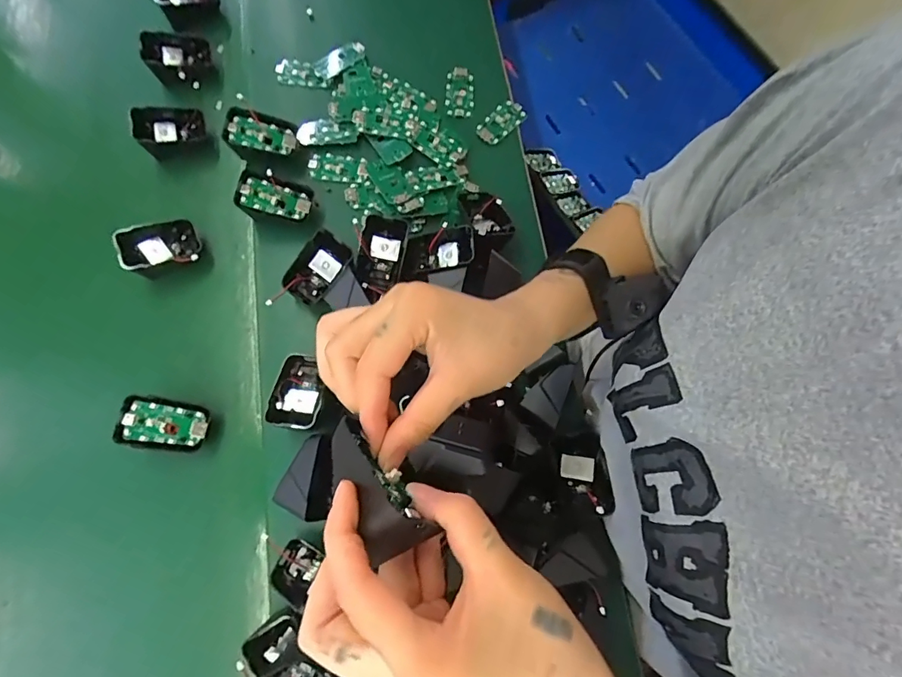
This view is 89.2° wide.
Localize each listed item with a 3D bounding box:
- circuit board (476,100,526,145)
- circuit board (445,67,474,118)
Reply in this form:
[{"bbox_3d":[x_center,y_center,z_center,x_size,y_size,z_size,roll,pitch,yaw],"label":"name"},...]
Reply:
[{"bbox_3d":[0.055,-0.246,0.520,0.033,0.010,0.059,44,78,11],"label":"circuit board"},{"bbox_3d":[0.010,-0.283,0.526,0.032,0.009,0.061,2,74,0],"label":"circuit board"}]

